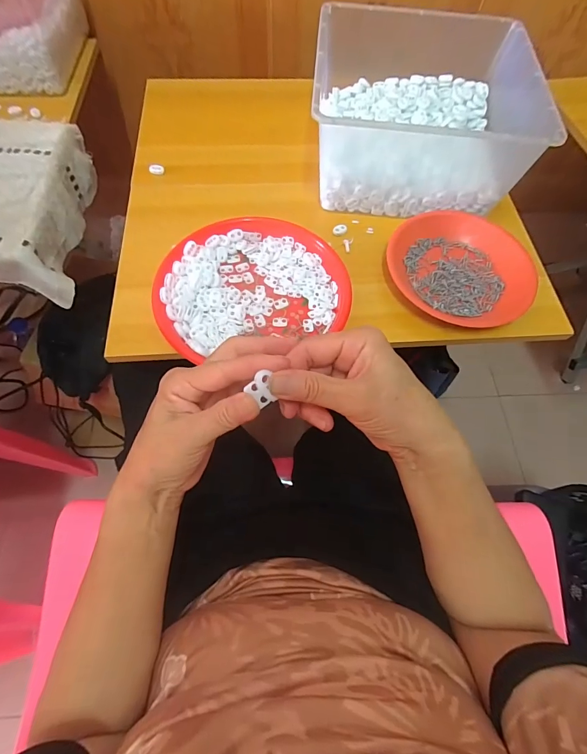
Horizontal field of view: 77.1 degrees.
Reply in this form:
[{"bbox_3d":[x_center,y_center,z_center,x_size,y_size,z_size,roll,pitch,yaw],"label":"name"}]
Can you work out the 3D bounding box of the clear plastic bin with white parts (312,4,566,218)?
[{"bbox_3d":[0.179,-0.381,0.540,0.287,0.130,0.269,4,65,1],"label":"clear plastic bin with white parts"}]

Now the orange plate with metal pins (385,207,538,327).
[{"bbox_3d":[0.225,-0.148,0.506,0.175,0.033,0.189,0,65,-1],"label":"orange plate with metal pins"}]

